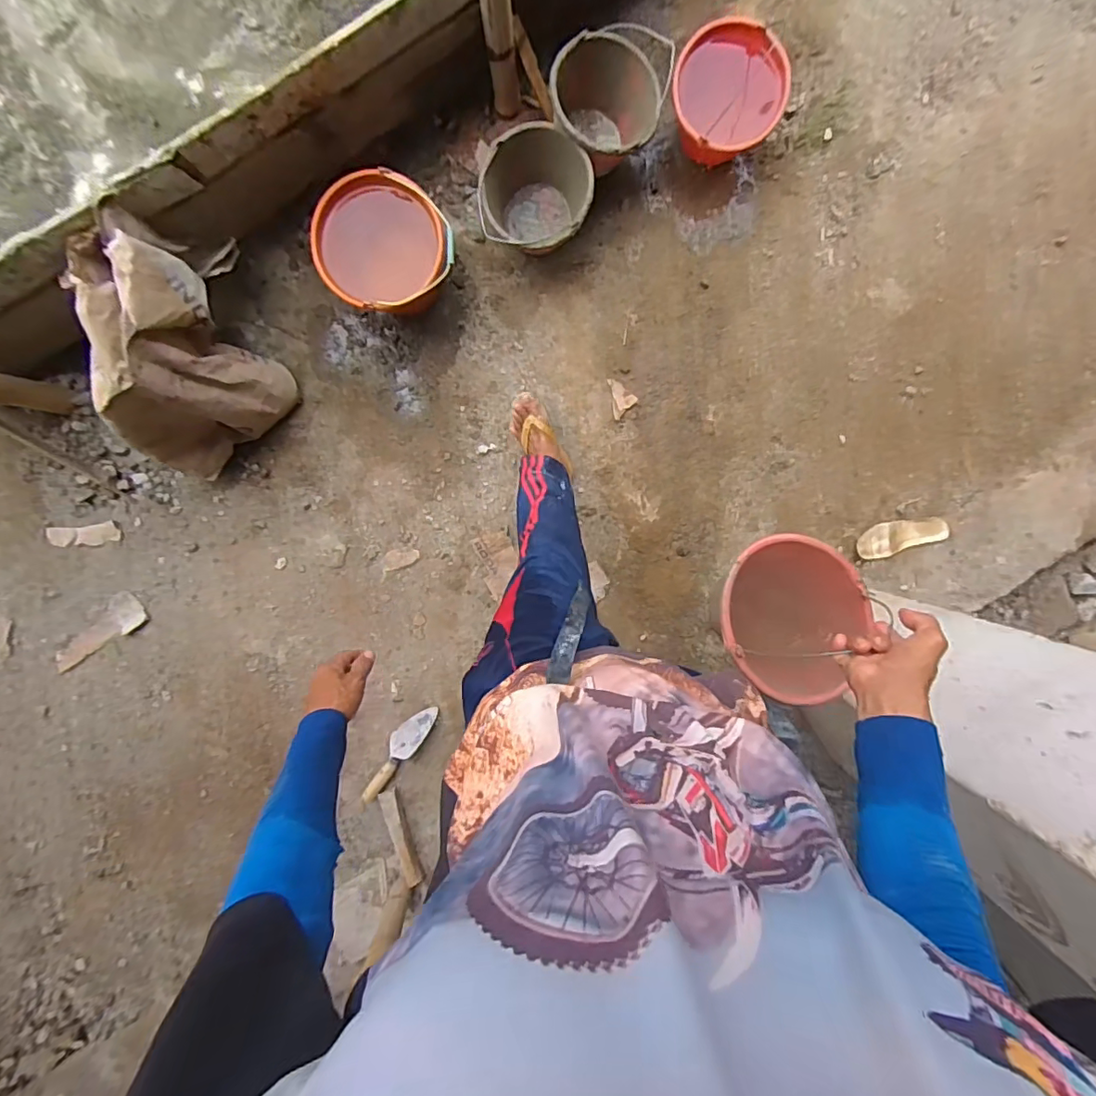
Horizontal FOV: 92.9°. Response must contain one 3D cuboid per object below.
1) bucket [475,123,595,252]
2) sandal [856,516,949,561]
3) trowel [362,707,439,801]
[{"bbox_3d":[-0.024,-0.786,1.182,0.236,0.158,0.259,0,95,0],"label":"bucket"},{"bbox_3d":[0.902,-0.027,1.317,0.233,0.036,0.084,-13,95,1],"label":"sandal"},{"bbox_3d":[-0.407,0.545,1.390,0.085,0.041,0.325,41,94,-3],"label":"trowel"}]

